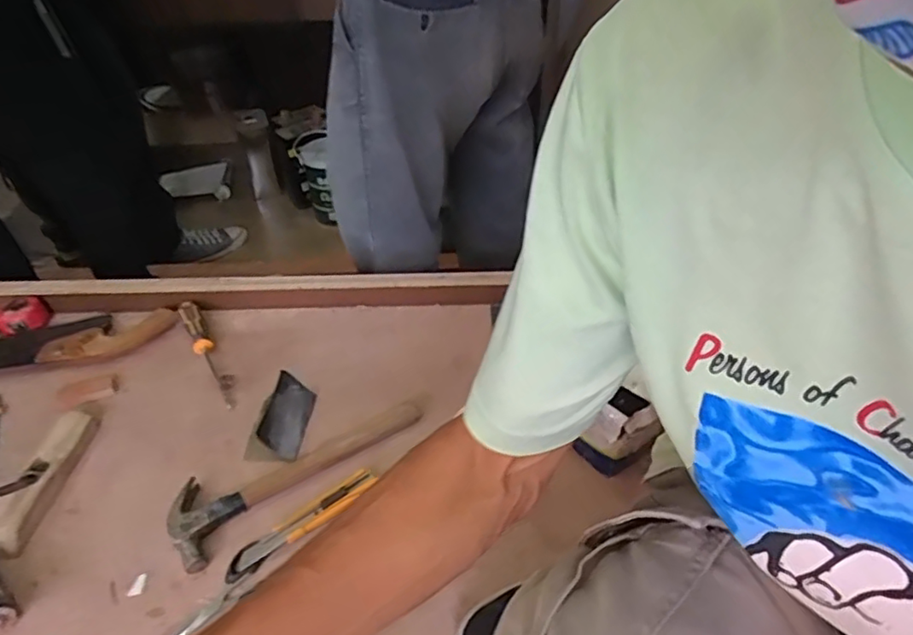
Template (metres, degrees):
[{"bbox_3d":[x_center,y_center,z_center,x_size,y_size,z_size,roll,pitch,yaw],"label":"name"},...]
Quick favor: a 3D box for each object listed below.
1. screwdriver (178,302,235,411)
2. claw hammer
[{"bbox_3d":[-0.384,0.049,0.900,0.029,0.032,0.249,-21,44,-22],"label":"screwdriver"},{"bbox_3d":[-0.205,0.177,0.750,0.320,0.027,0.108,-31,49,-30],"label":"claw hammer"}]

